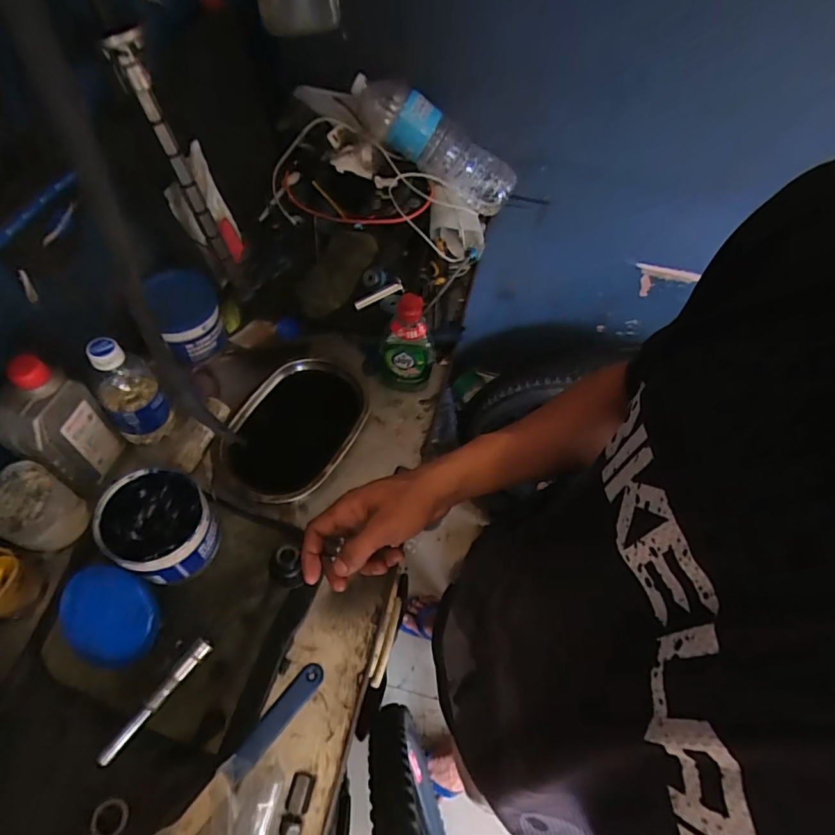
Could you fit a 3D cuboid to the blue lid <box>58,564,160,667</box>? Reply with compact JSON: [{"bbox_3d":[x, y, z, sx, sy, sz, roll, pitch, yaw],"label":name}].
[{"bbox_3d":[-0.307,0.198,0.488,0.086,0.009,0.095,10,90,-17],"label":"blue lid"}]

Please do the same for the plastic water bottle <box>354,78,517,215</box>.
[{"bbox_3d":[0.031,-0.469,0.835,0.302,0.107,0.072,29,56,-16],"label":"plastic water bottle"}]

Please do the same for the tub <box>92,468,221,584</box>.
[{"bbox_3d":[-0.272,0.119,0.522,0.094,0.086,0.099,3,58,-5],"label":"tub"}]

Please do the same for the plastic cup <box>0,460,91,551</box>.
[{"bbox_3d":[-0.401,0.100,0.514,0.059,0.088,0.071,27,60,10],"label":"plastic cup"}]

